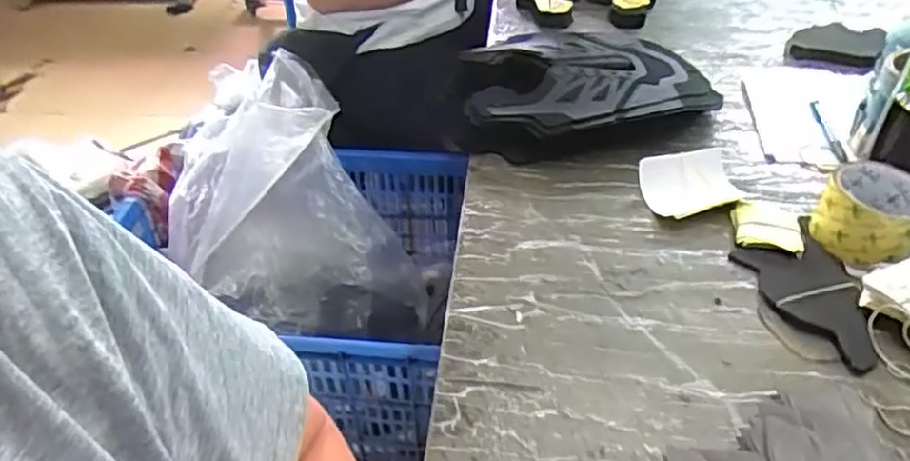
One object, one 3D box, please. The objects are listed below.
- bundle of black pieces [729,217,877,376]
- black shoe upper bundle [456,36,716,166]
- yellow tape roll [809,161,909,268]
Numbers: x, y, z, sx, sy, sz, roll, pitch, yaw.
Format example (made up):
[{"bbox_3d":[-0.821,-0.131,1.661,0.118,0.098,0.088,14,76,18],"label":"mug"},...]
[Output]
[{"bbox_3d":[0.317,0.052,0.596,0.100,0.009,0.159,-11,41,-13],"label":"bundle of black pieces"},{"bbox_3d":[0.158,-0.179,0.848,0.300,0.064,0.212,-3,40,-3],"label":"black shoe upper bundle"},{"bbox_3d":[0.383,-0.014,0.630,0.087,0.061,0.085,0,40,0],"label":"yellow tape roll"}]

